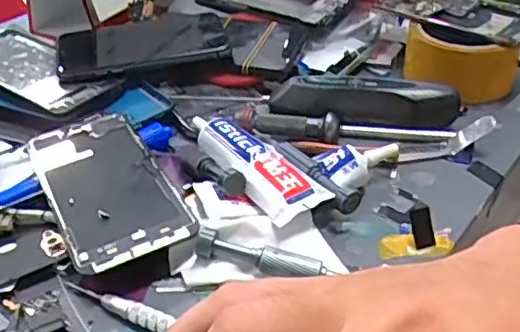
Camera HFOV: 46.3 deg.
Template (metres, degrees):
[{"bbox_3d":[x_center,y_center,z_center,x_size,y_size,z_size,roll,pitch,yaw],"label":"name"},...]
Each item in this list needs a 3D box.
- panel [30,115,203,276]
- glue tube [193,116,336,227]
[{"bbox_3d":[-0.103,0.010,0.402,0.074,0.008,0.154,-18,38,-22],"label":"panel"},{"bbox_3d":[-0.007,-0.008,0.424,0.041,0.020,0.134,-21,39,-26],"label":"glue tube"}]

